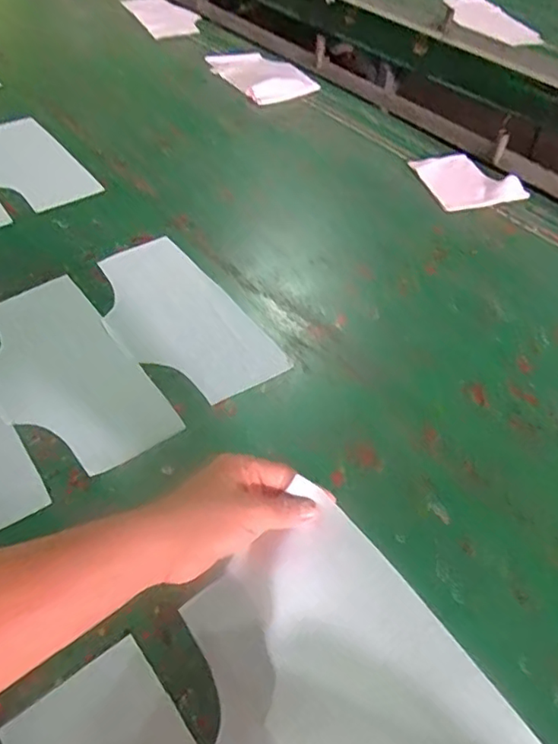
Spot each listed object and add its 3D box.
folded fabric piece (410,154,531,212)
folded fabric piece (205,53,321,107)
[{"bbox_3d":[0.331,-0.346,1.049,0.167,0.008,0.173,-15,50,-16],"label":"folded fabric piece"},{"bbox_3d":[-0.048,-0.696,1.365,0.174,0.014,0.293,-26,54,-25],"label":"folded fabric piece"}]

